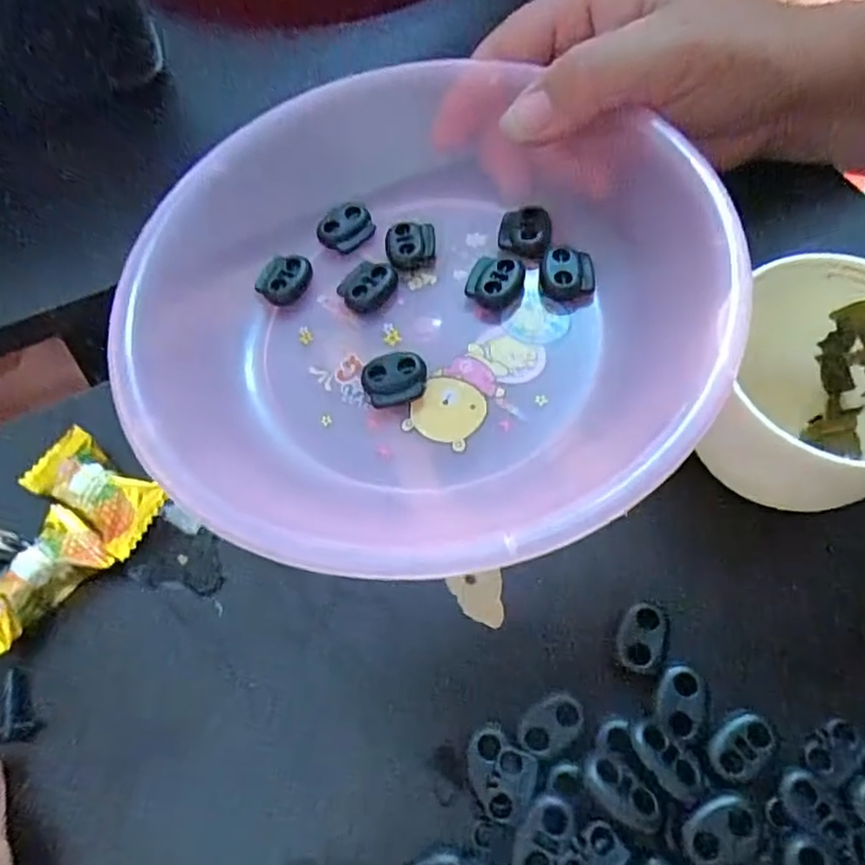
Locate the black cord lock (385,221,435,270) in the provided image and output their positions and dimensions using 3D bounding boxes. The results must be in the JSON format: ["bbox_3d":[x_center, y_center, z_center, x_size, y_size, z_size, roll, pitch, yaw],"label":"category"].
[{"bbox_3d":[-0.008,-0.070,0.239,0.019,0.006,0.018,-5,64,0],"label":"black cord lock"}]

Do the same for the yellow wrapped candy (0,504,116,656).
[{"bbox_3d":[-0.121,0.045,0.190,0.025,0.017,0.044,33,70,16],"label":"yellow wrapped candy"}]

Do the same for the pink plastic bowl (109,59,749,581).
[{"bbox_3d":[-0.011,-0.047,0.216,0.181,0.039,0.191,-39,69,-15],"label":"pink plastic bowl"}]

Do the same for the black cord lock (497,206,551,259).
[{"bbox_3d":[0.034,-0.074,0.234,0.019,0.007,0.021,10,65,7],"label":"black cord lock"}]

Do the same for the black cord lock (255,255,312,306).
[{"bbox_3d":[-0.056,-0.059,0.242,0.017,0.006,0.022,21,67,12],"label":"black cord lock"}]

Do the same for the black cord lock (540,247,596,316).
[{"bbox_3d":[0.047,-0.055,0.224,0.017,0.009,0.023,-2,64,1],"label":"black cord lock"}]

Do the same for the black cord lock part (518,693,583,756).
[{"bbox_3d":[0.032,0.079,0.172,0.019,0.004,0.012,-32,67,-12],"label":"black cord lock part"}]

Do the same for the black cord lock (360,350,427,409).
[{"bbox_3d":[-0.013,-0.018,0.215,0.021,0.007,0.018,-11,65,-3],"label":"black cord lock"}]

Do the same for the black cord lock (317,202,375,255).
[{"bbox_3d":[-0.033,-0.080,0.249,0.021,0.008,0.017,-39,69,-15],"label":"black cord lock"}]

